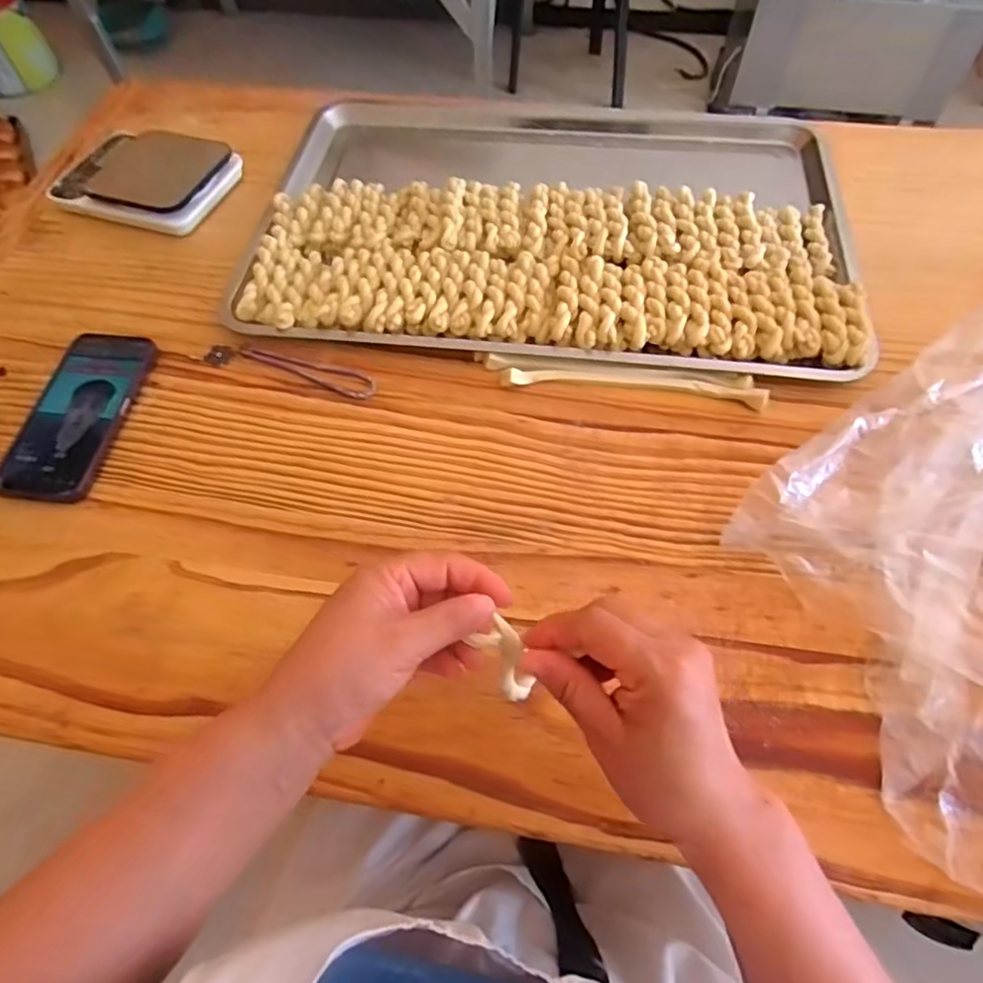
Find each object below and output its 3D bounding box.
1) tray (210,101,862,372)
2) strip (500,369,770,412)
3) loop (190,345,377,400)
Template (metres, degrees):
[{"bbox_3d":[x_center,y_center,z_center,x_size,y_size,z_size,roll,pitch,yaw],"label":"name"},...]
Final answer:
[{"bbox_3d":[0.056,-0.280,0.614,0.552,0.039,0.378,7,60,5],"label":"tray"},{"bbox_3d":[0.116,-0.090,0.509,0.212,0.013,0.025,8,60,5],"label":"strip"},{"bbox_3d":[-0.179,-0.108,0.534,0.168,0.005,0.026,15,61,10],"label":"loop"}]

